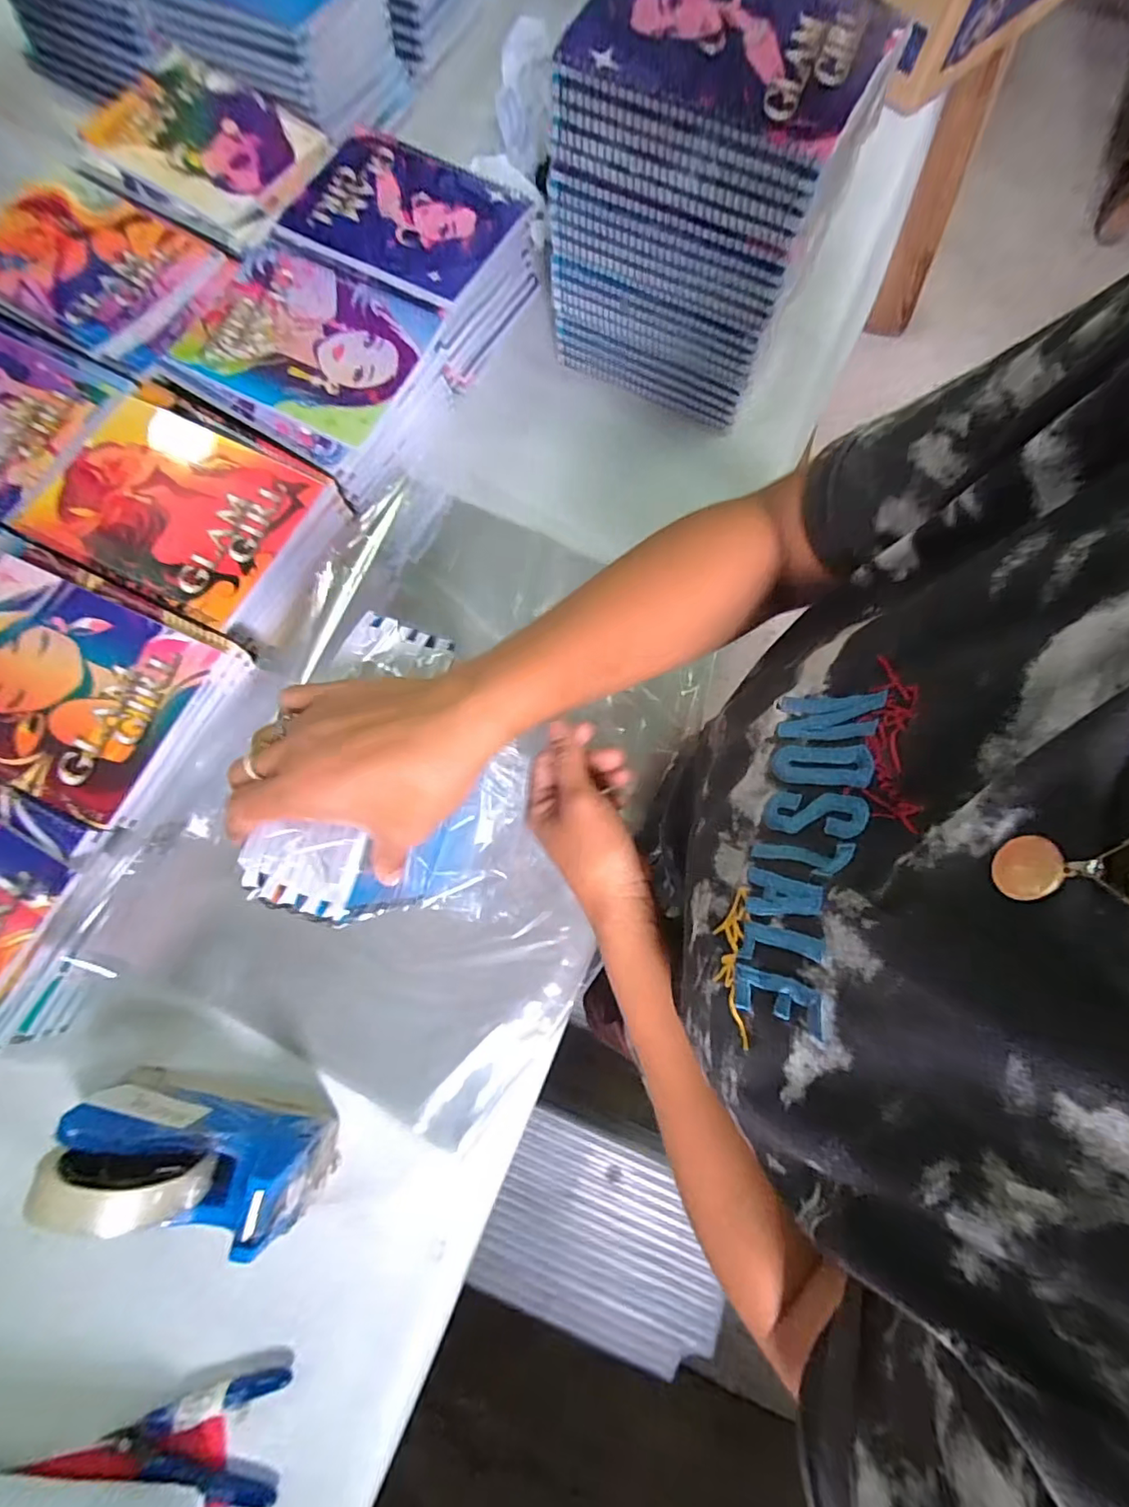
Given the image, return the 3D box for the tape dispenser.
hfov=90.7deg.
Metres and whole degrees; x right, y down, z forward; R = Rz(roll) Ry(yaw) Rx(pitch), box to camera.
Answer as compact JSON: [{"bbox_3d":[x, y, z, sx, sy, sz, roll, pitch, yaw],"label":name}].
[{"bbox_3d":[-0.247,0.267,0.364,0.162,0.106,0.059,10,76,2],"label":"tape dispenser"}]

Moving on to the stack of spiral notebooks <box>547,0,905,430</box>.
[{"bbox_3d":[0.108,-0.445,0.471,0.197,0.226,0.141,29,78,7],"label":"stack of spiral notebooks"}]

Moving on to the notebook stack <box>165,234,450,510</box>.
[{"bbox_3d":[-0.226,-0.345,0.512,0.206,0.079,0.170,28,78,5],"label":"notebook stack"}]

